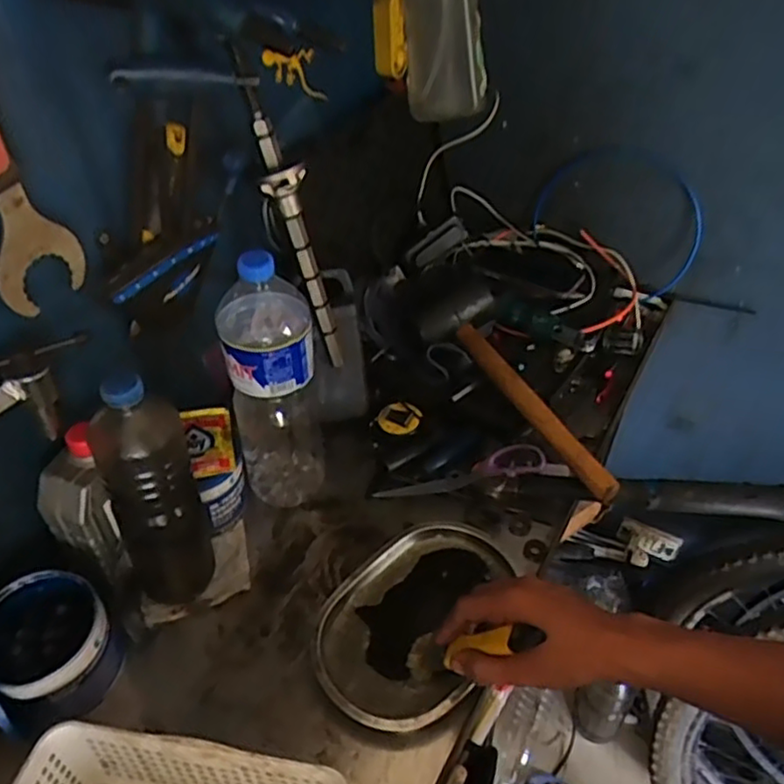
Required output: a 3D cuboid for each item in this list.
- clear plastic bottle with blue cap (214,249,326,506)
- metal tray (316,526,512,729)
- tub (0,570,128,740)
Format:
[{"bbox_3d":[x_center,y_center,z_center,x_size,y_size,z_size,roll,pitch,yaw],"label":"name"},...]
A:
[{"bbox_3d":[-0.126,-0.011,0.691,0.092,0.308,0.112,-15,45,-13],"label":"clear plastic bottle with blue cap"},{"bbox_3d":[0.027,0.222,0.644,0.219,0.031,0.151,-33,52,-28],"label":"metal tray"},{"bbox_3d":[-0.300,0.225,0.583,0.101,0.092,0.098,-1,44,1],"label":"tub"}]

